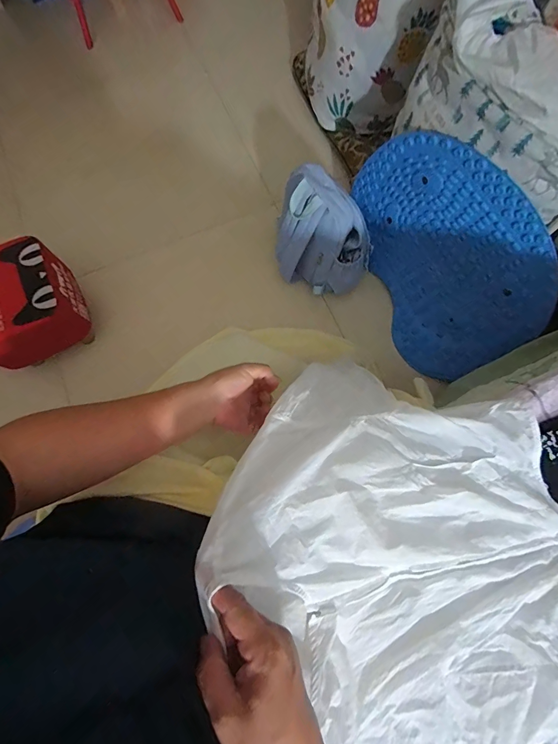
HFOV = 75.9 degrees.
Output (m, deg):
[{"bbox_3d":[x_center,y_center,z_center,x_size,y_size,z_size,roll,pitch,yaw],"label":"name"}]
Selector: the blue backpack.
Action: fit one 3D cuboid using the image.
[{"bbox_3d":[0.124,-0.352,0.955,0.261,0.283,0.179,10,74,5],"label":"blue backpack"}]

